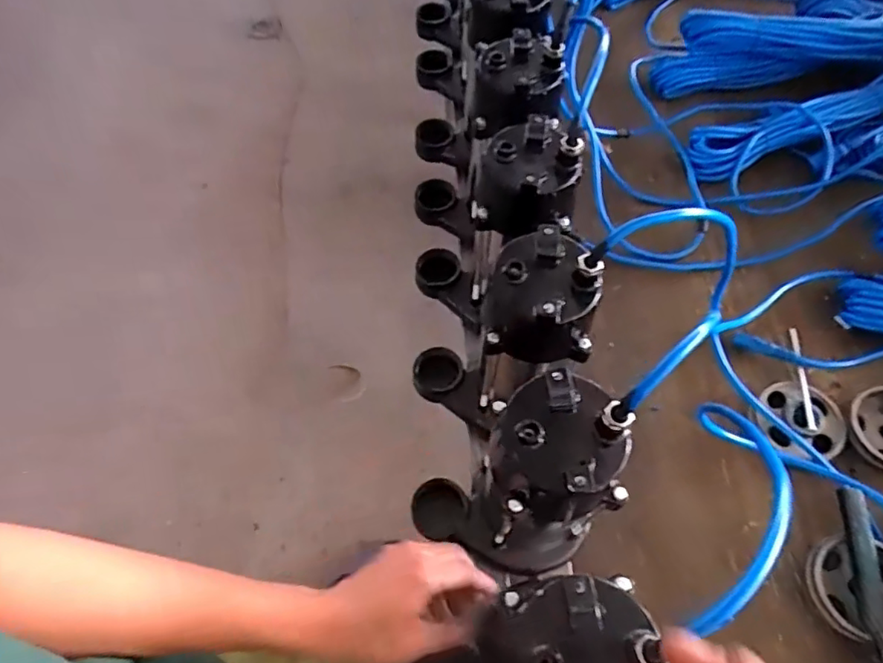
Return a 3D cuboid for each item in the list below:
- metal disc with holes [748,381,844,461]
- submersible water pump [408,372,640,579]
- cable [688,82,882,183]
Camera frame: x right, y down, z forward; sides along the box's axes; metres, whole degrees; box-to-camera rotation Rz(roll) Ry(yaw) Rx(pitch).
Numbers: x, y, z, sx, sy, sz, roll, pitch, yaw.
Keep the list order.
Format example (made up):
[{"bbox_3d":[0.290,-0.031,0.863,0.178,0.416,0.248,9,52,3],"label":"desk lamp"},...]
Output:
[{"bbox_3d":[0.372,0.090,0.603,0.101,0.025,0.084,-5,60,-1],"label":"metal disc with holes"},{"bbox_3d":[0.052,0.123,0.463,0.144,0.236,0.083,-12,61,-5],"label":"submersible water pump"},{"bbox_3d":[0.513,-0.298,0.788,0.350,0.043,0.085,-17,61,-8],"label":"cable"}]

